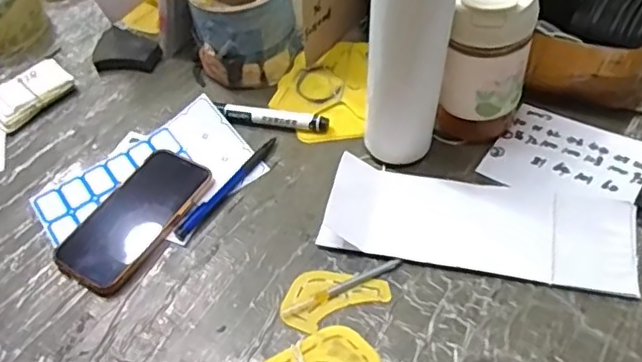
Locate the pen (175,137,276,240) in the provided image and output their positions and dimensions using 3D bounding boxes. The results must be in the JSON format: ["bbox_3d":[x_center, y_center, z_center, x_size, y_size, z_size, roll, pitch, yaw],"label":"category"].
[{"bbox_3d":[-0.087,0.005,0.581,0.013,0.005,0.138,26,56,26],"label":"pen"}]

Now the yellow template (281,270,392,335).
[{"bbox_3d":[0.009,0.090,0.499,0.085,0.004,0.052,-22,51,-13],"label":"yellow template"}]

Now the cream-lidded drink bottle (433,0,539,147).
[{"bbox_3d":[0.148,-0.109,0.554,0.072,0.155,0.078,9,51,13],"label":"cream-lidded drink bottle"}]

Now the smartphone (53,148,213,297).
[{"bbox_3d":[-0.170,0.031,0.559,0.083,0.017,0.146,21,55,23],"label":"smartphone"}]

